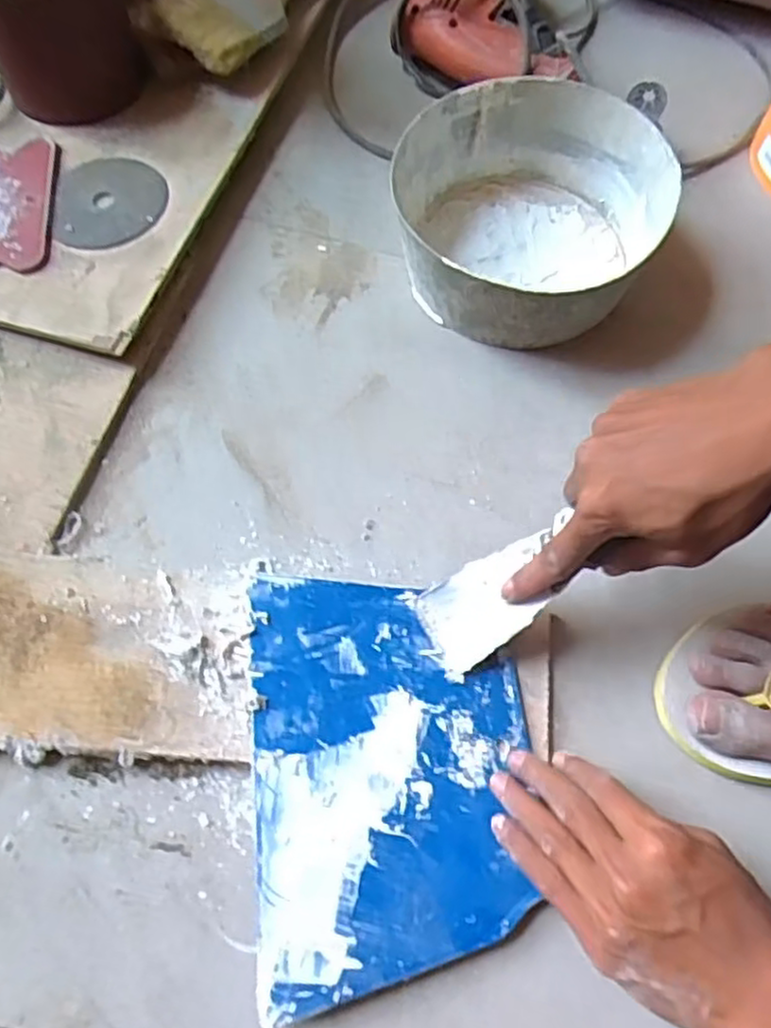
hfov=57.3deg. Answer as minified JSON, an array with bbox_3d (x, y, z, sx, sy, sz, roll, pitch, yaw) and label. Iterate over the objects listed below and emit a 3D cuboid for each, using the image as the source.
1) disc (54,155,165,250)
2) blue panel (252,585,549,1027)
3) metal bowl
[{"bbox_3d":[-0.204,-0.234,0.525,0.079,0.005,0.088,-6,67,-3],"label":"disc"},{"bbox_3d":[0.002,0.132,0.377,0.143,0.005,0.204,-5,67,-3],"label":"blue panel"},{"bbox_3d":[0.103,-0.206,0.498,0.176,0.076,0.170,0,66,-1],"label":"metal bowl"}]

